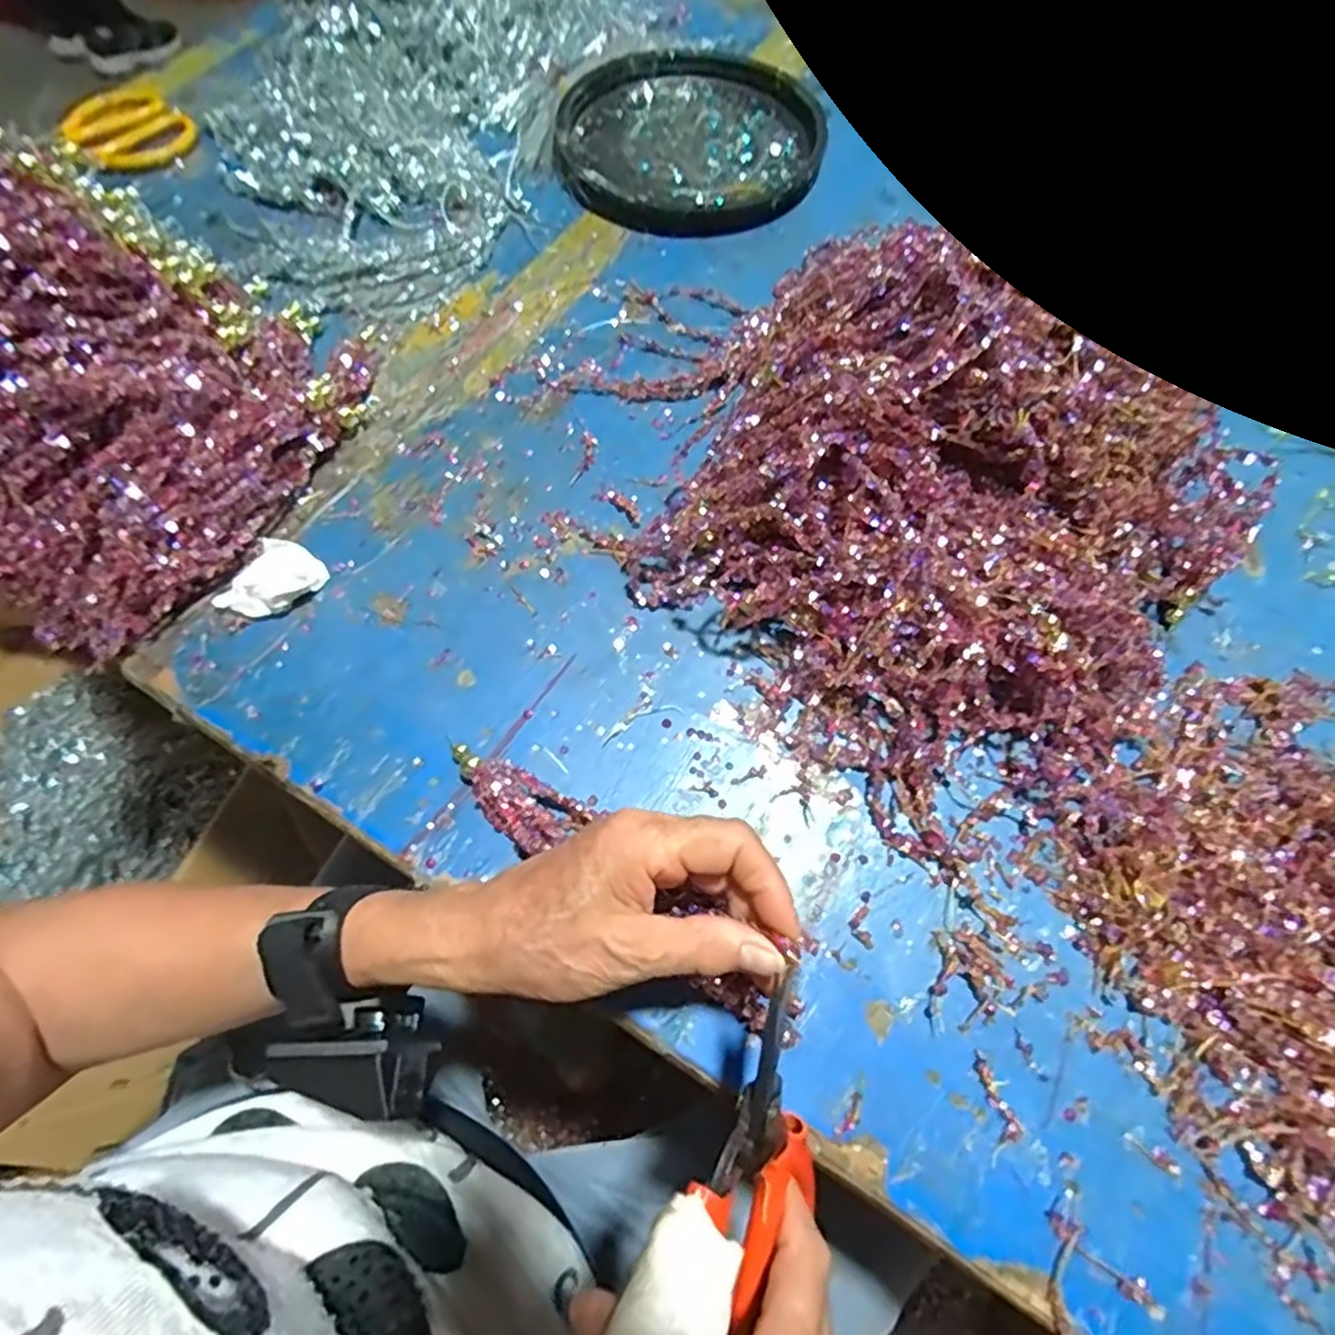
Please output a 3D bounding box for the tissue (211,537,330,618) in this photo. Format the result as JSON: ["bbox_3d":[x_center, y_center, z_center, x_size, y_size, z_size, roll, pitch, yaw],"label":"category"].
[{"bbox_3d":[-0.223,-0.048,0.391,0.040,0.017,0.049,25,68,10],"label":"tissue"}]

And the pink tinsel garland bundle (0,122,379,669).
[{"bbox_3d":[-0.306,-0.160,0.367,0.185,0.149,0.255,34,69,13],"label":"pink tinsel garland bundle"}]

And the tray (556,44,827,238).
[{"bbox_3d":[0.016,-0.457,0.580,0.210,0.021,0.248,-7,66,-4],"label":"tray"}]

